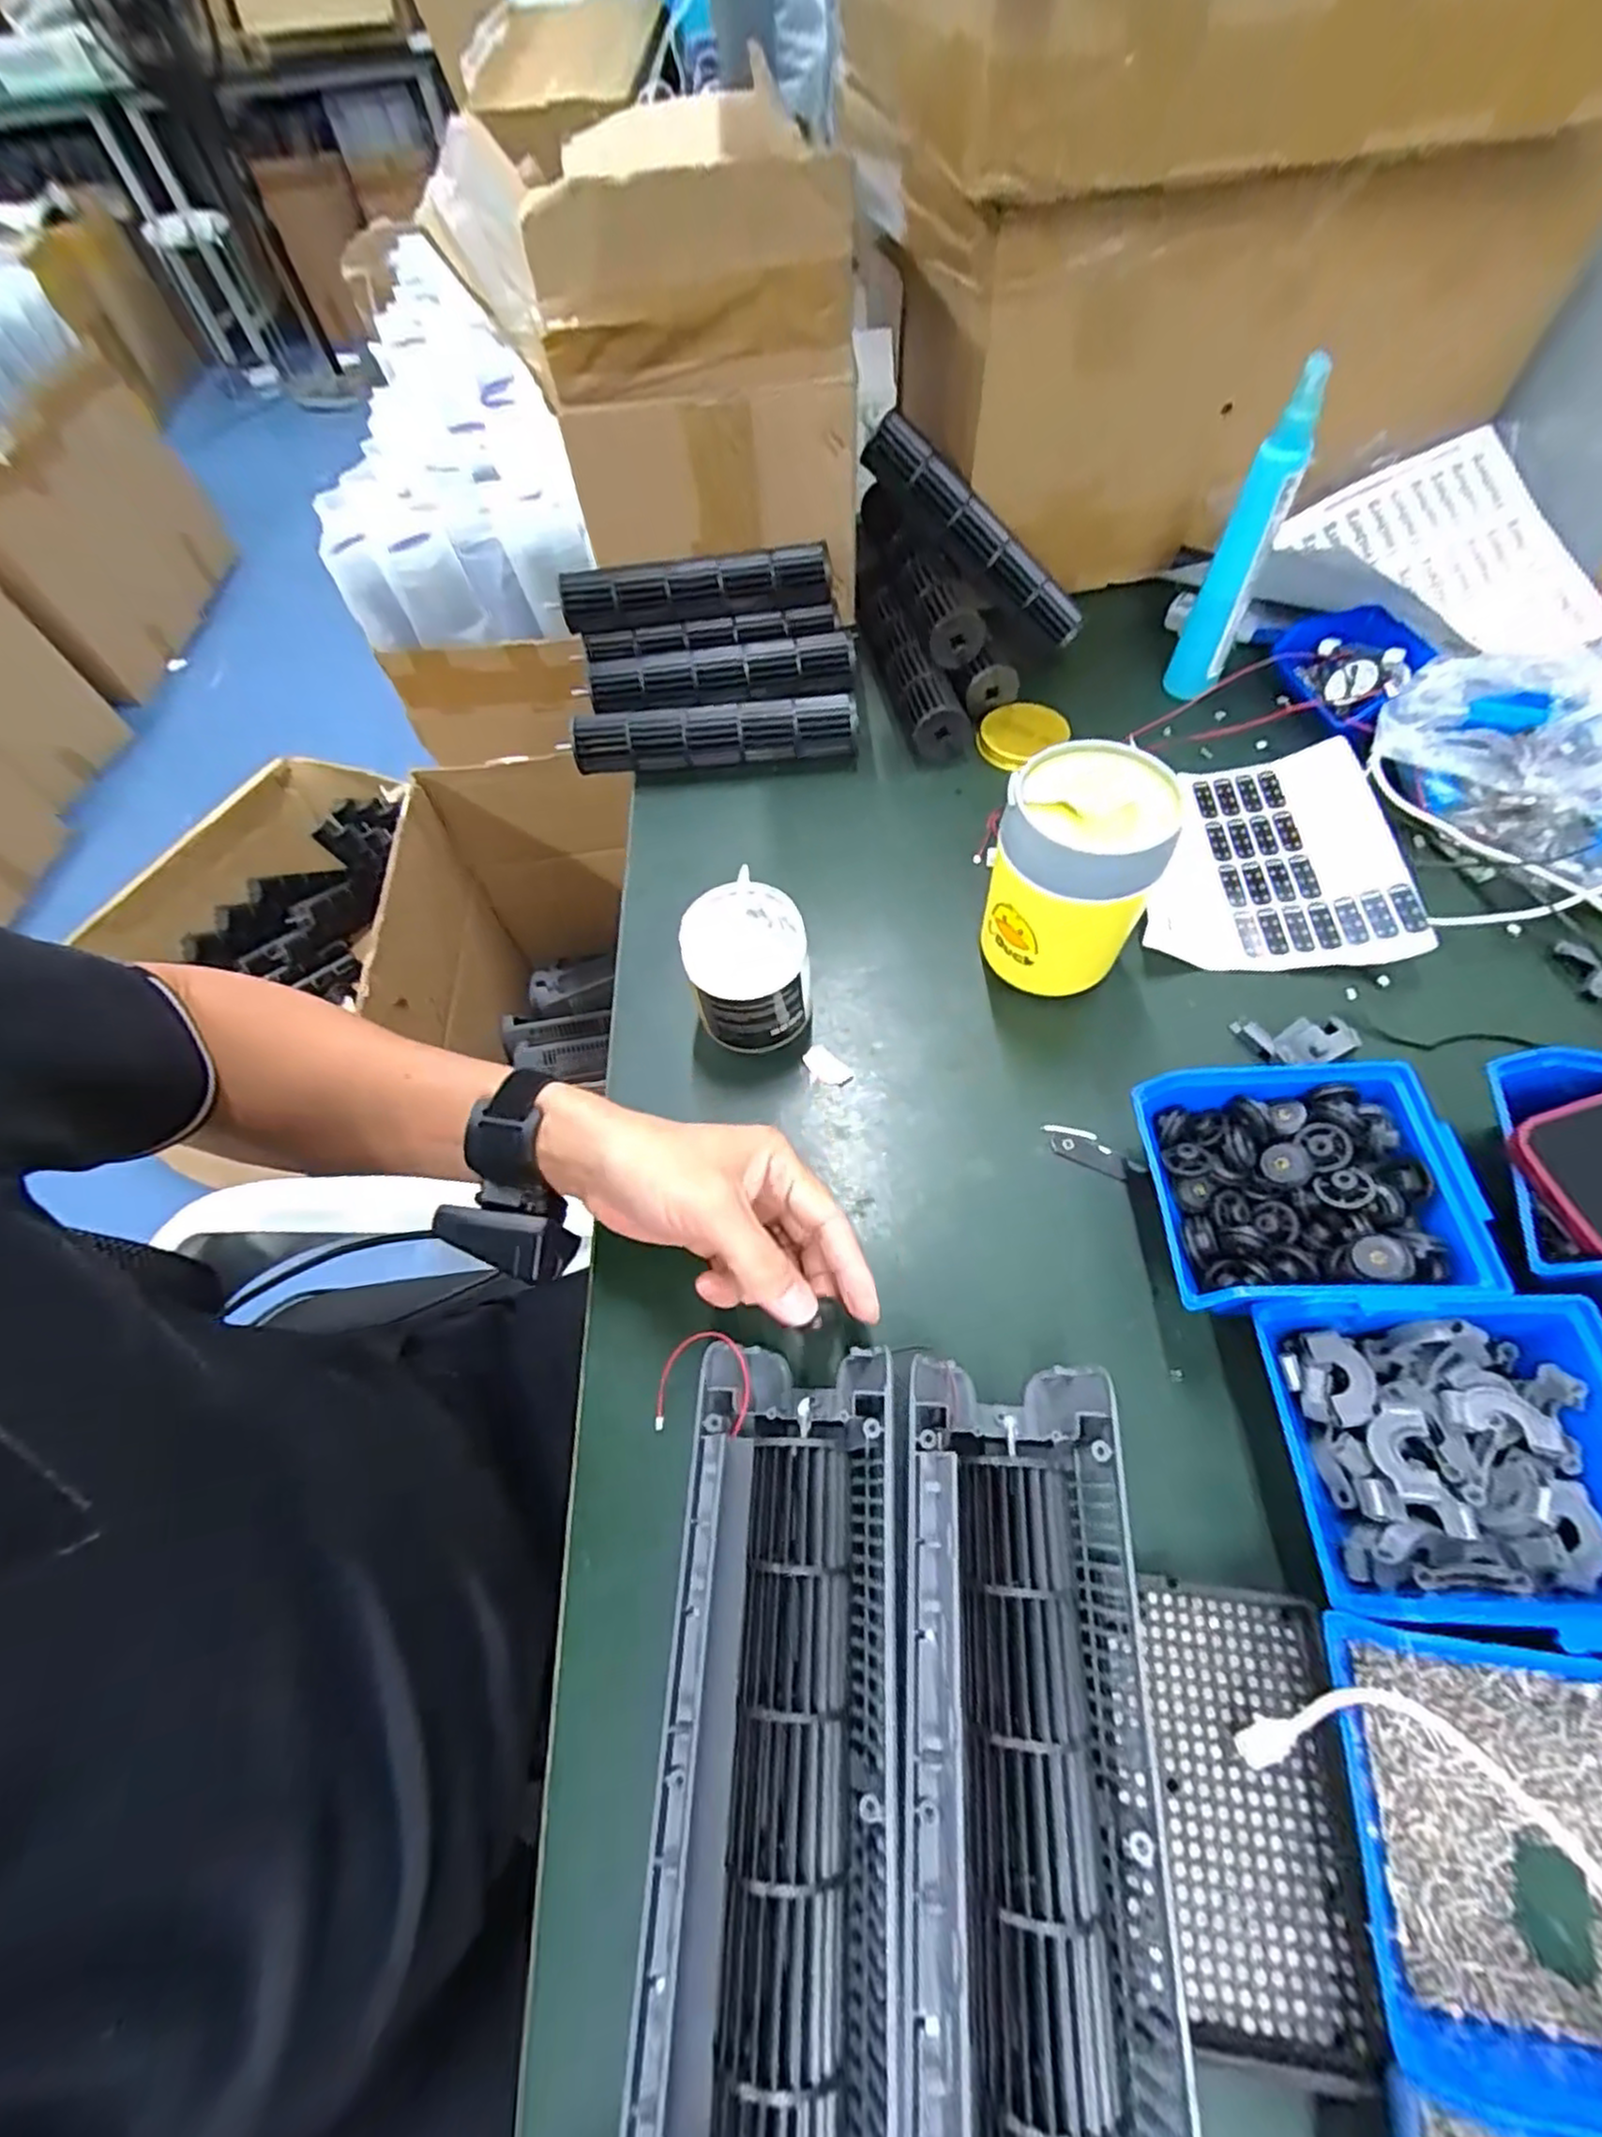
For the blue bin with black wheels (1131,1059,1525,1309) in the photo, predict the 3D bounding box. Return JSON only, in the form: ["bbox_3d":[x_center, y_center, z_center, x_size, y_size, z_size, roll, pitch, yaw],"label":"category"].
[{"bbox_3d":[0.245,0.064,0.373,0.131,0.064,0.115,-2,61,3],"label":"blue bin with black wheels"}]

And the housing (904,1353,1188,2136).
[{"bbox_3d":[0.080,0.267,0.262,0.092,0.052,0.303,3,57,6],"label":"housing"}]

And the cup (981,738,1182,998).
[{"bbox_3d":[0.158,-0.107,0.439,0.086,0.138,0.078,28,66,18],"label":"cup"}]

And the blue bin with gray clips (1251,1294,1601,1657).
[{"bbox_3d":[0.273,0.162,0.311,0.127,0.057,0.116,0,61,5],"label":"blue bin with gray clips"}]

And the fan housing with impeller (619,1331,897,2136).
[{"bbox_3d":[-0.010,0.263,0.273,0.087,0.041,0.299,0,58,5],"label":"fan housing with impeller"}]

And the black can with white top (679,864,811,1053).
[{"bbox_3d":[-0.031,-0.059,0.460,0.070,0.083,0.074,-6,60,1],"label":"black can with white top"}]

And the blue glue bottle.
[{"bbox_3d":[0.323,-0.378,0.547,0.040,0.194,0.037,23,65,16],"label":"blue glue bottle"}]

